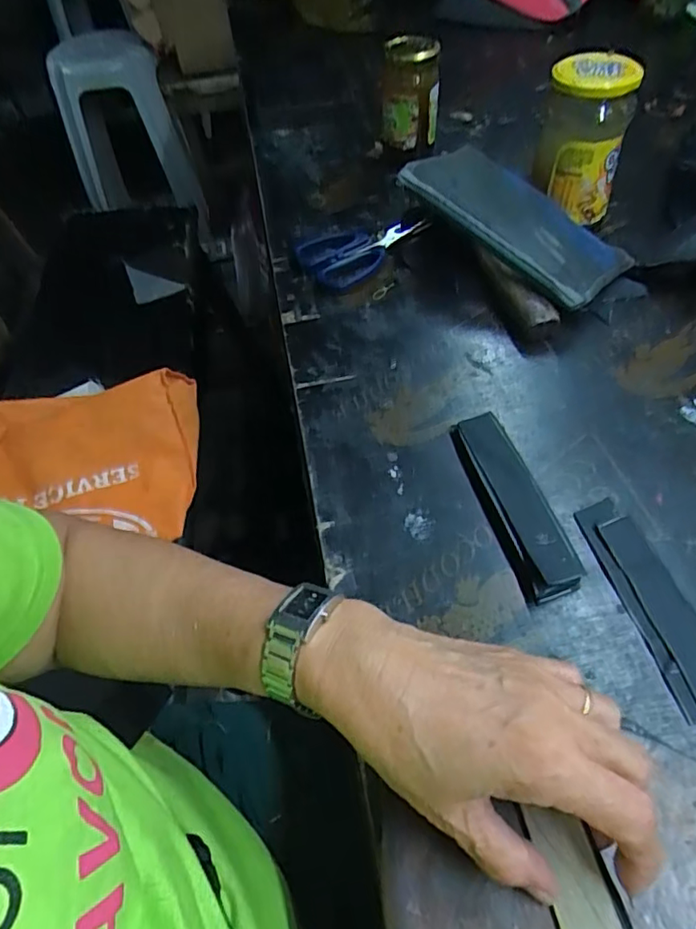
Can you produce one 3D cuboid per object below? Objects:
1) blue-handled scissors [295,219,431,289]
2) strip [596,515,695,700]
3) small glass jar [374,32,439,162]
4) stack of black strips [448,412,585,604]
[{"bbox_3d":[0.013,-0.217,0.551,0.121,0.021,0.079,-29,56,-15],"label":"blue-handled scissors"},{"bbox_3d":[0.187,0.089,0.320,0.026,0.004,0.133,-14,54,-4],"label":"strip"},{"bbox_3d":[0.062,-0.384,0.592,0.064,0.101,0.053,-1,54,5],"label":"small glass jar"},{"bbox_3d":[0.109,0.021,0.371,0.034,0.016,0.139,-16,54,-6],"label":"stack of black strips"}]

